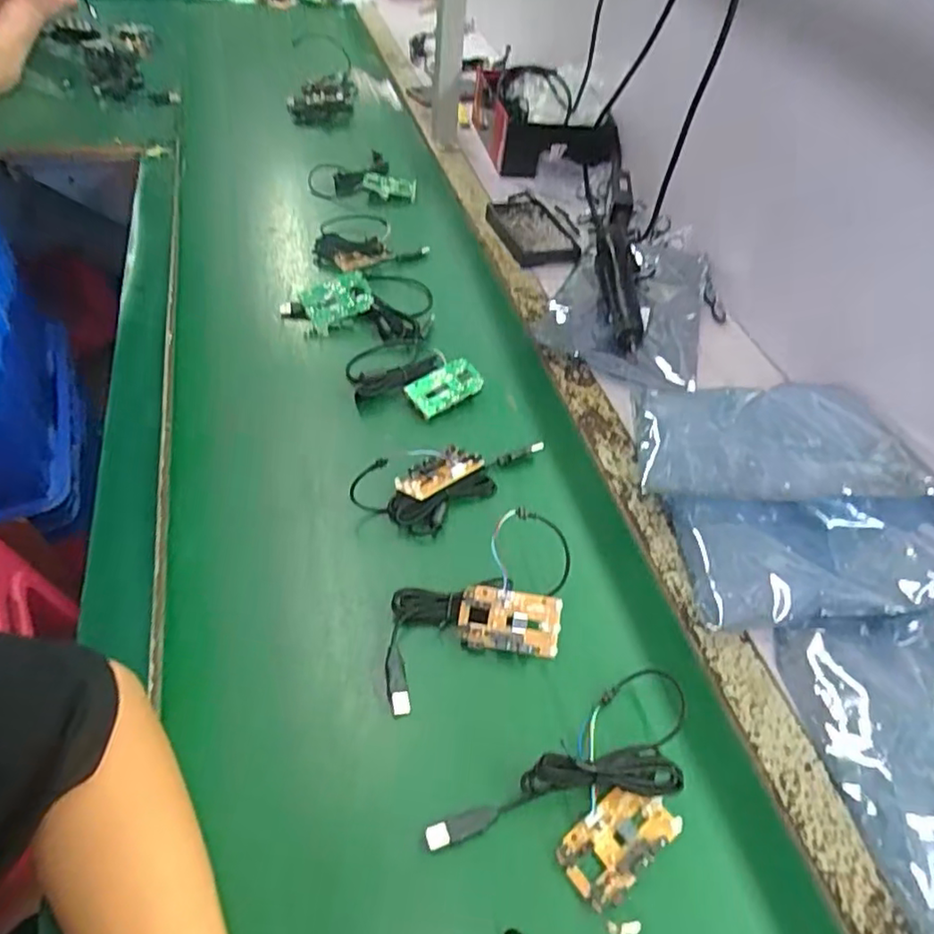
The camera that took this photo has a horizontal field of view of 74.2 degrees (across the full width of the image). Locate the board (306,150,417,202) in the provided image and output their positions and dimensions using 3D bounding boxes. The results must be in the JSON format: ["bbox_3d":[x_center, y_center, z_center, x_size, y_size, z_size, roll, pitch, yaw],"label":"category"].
[{"bbox_3d":[-0.159,-0.457,0.971,0.157,0.032,0.120,4,56,-5],"label":"board"}]

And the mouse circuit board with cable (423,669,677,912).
[{"bbox_3d":[0.084,0.216,0.401,0.195,0.026,0.095,-28,58,-24],"label":"mouse circuit board with cable"}]

